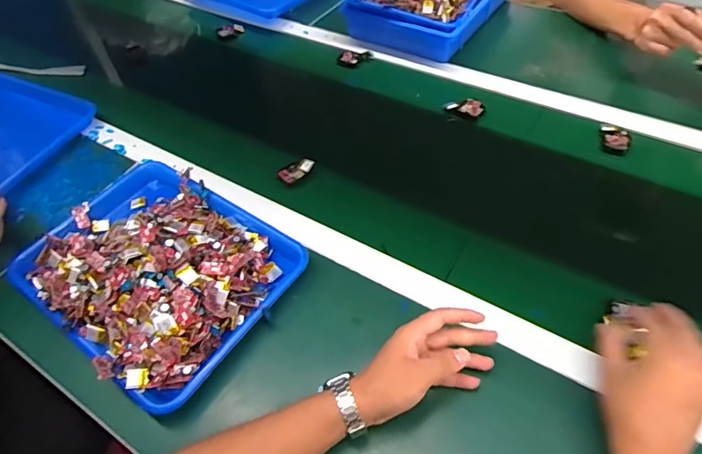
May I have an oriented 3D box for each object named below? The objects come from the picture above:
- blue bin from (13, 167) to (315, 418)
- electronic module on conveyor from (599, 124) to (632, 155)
[{"bbox_3d":[-0.254,0.040,0.583,0.336,0.058,0.258,28,60,24],"label":"blue bin"},{"bbox_3d":[0.407,-0.136,0.700,0.045,0.014,0.048,18,56,18],"label":"electronic module on conveyor"}]

